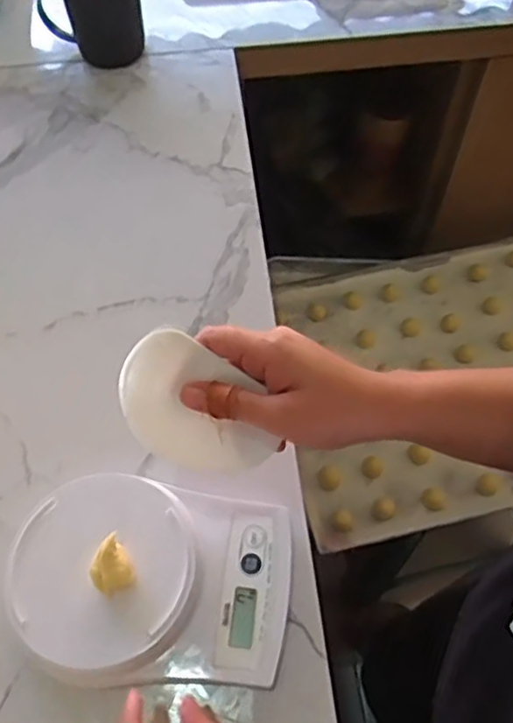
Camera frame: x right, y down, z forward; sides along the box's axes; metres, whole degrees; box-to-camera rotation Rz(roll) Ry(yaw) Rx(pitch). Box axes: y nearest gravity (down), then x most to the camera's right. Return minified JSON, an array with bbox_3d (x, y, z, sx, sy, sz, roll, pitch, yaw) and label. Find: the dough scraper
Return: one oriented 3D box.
[{"bbox_3d":[-0.036,0.030,0.382,0.098,0.008,0.065,37,92,-6],"label":"dough scraper"}]

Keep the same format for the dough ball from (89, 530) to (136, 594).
[{"bbox_3d":[-0.097,0.135,0.431,0.026,0.021,0.033,-29,63,-15],"label":"dough ball"}]

